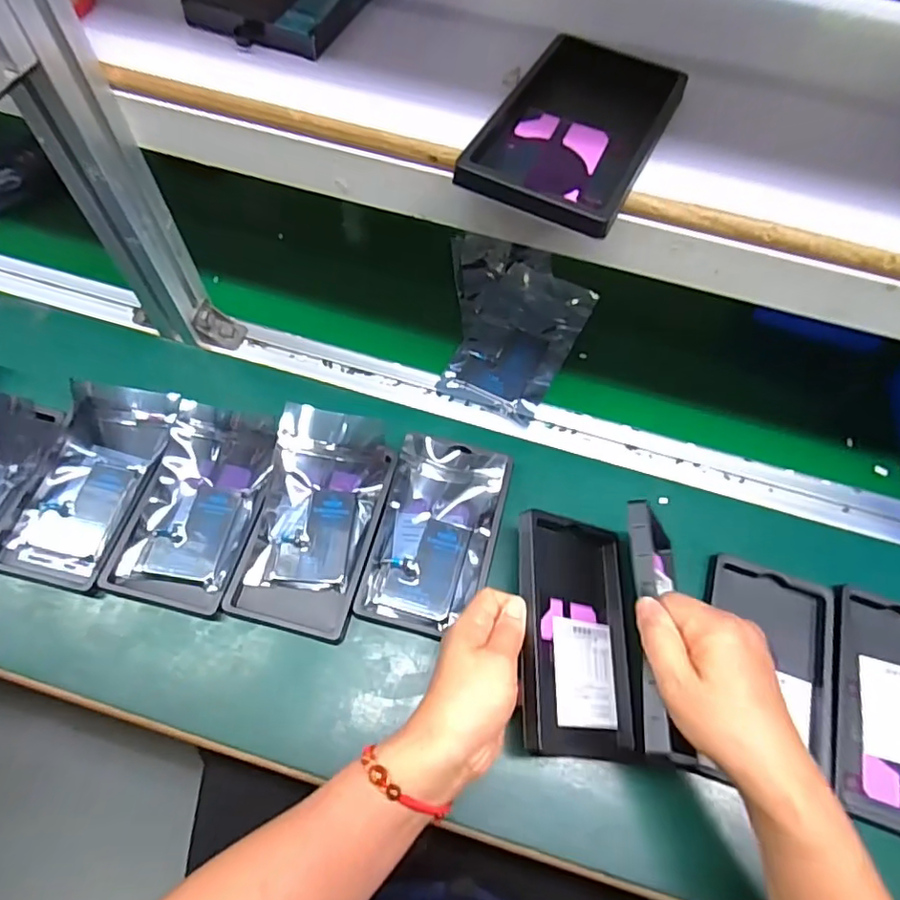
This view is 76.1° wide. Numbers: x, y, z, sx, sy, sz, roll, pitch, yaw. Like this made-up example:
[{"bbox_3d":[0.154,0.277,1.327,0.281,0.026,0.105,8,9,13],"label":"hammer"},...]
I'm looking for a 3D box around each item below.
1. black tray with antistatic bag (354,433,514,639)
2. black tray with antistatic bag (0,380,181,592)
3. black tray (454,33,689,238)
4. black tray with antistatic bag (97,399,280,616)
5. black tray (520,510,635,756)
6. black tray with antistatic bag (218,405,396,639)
[{"bbox_3d":[-0.010,0.063,0.457,0.093,0.024,0.153,13,61,4],"label":"black tray with antistatic bag"},{"bbox_3d":[-0.291,0.021,0.456,0.093,0.032,0.158,14,61,5],"label":"black tray with antistatic bag"},{"bbox_3d":[0.084,-0.204,0.355,0.091,0.017,0.178,25,63,11],"label":"black tray"},{"bbox_3d":[-0.200,0.041,0.455,0.092,0.029,0.155,13,61,4],"label":"black tray with antistatic bag"},{"bbox_3d":[0.090,0.128,0.410,0.100,0.013,0.155,20,58,-31],"label":"black tray"},{"bbox_3d":[-0.105,0.051,0.451,0.095,0.037,0.170,10,61,3],"label":"black tray with antistatic bag"}]

